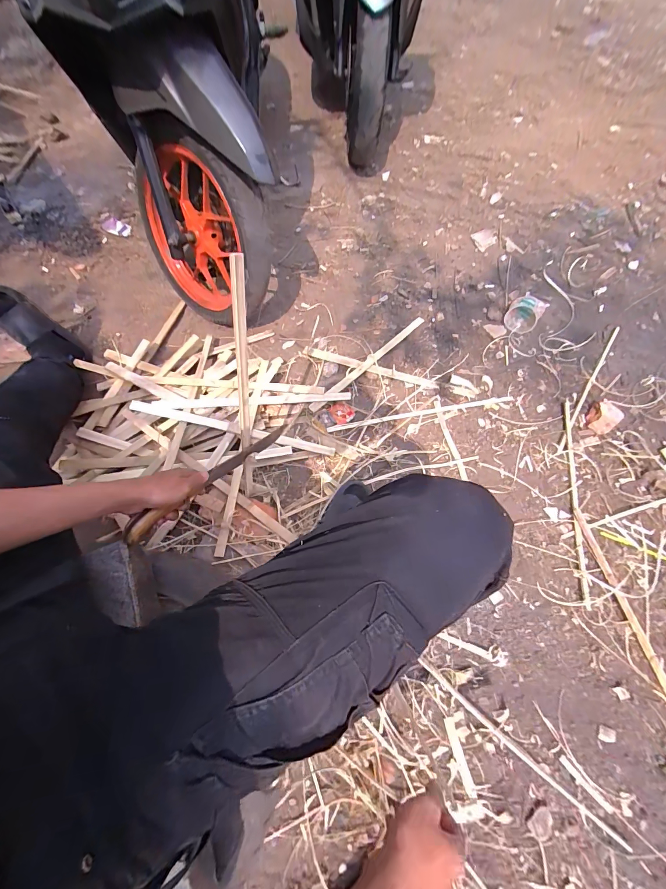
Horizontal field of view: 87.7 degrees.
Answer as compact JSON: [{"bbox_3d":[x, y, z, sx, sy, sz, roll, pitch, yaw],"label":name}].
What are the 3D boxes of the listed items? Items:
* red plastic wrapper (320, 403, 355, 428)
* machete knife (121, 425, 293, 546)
[{"bbox_3d":[0.014,-0.080,0.946,0.091,0.009,0.064,-29,67,-16],"label":"red plastic wrapper"},{"bbox_3d":[-0.209,0.051,0.655,0.018,0.045,0.383,32,40,14],"label":"machete knife"}]

